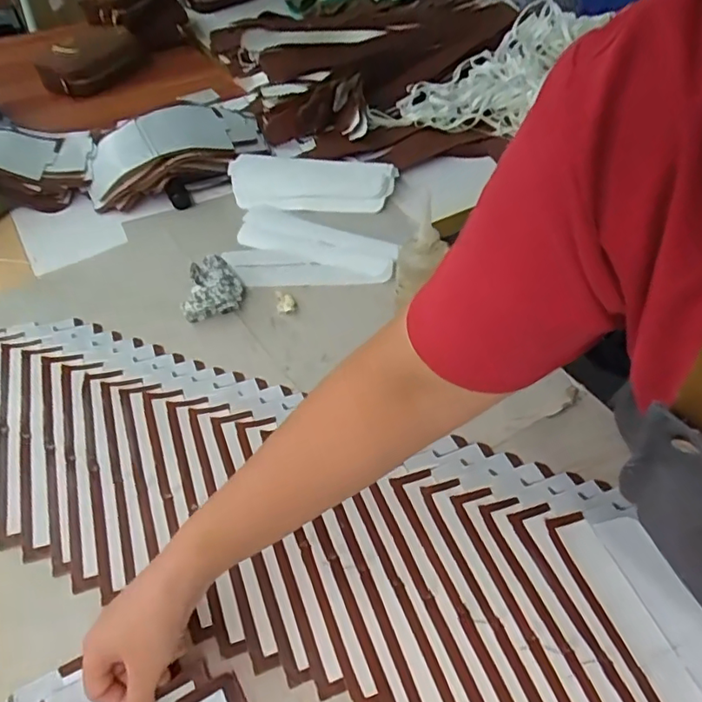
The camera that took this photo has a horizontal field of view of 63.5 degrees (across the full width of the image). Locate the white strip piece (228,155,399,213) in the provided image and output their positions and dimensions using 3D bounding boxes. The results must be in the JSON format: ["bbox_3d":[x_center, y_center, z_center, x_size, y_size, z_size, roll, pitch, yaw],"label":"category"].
[{"bbox_3d":[-0.056,-0.244,0.825,0.235,0.033,0.104,3,48,5],"label":"white strip piece"}]

